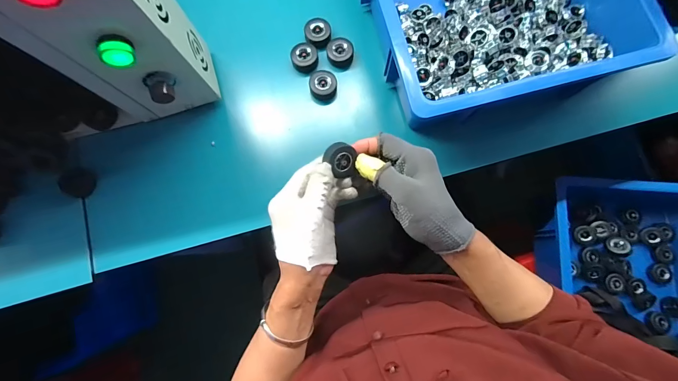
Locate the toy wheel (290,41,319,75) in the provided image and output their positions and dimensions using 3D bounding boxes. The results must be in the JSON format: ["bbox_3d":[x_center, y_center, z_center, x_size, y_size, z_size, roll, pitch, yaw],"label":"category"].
[{"bbox_3d":[-0.048,-0.185,0.437,0.037,0.017,0.036,0,80,0],"label":"toy wheel"}]

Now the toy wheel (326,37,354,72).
[{"bbox_3d":[0.002,-0.193,0.443,0.037,0.024,0.035,0,80,0],"label":"toy wheel"}]

